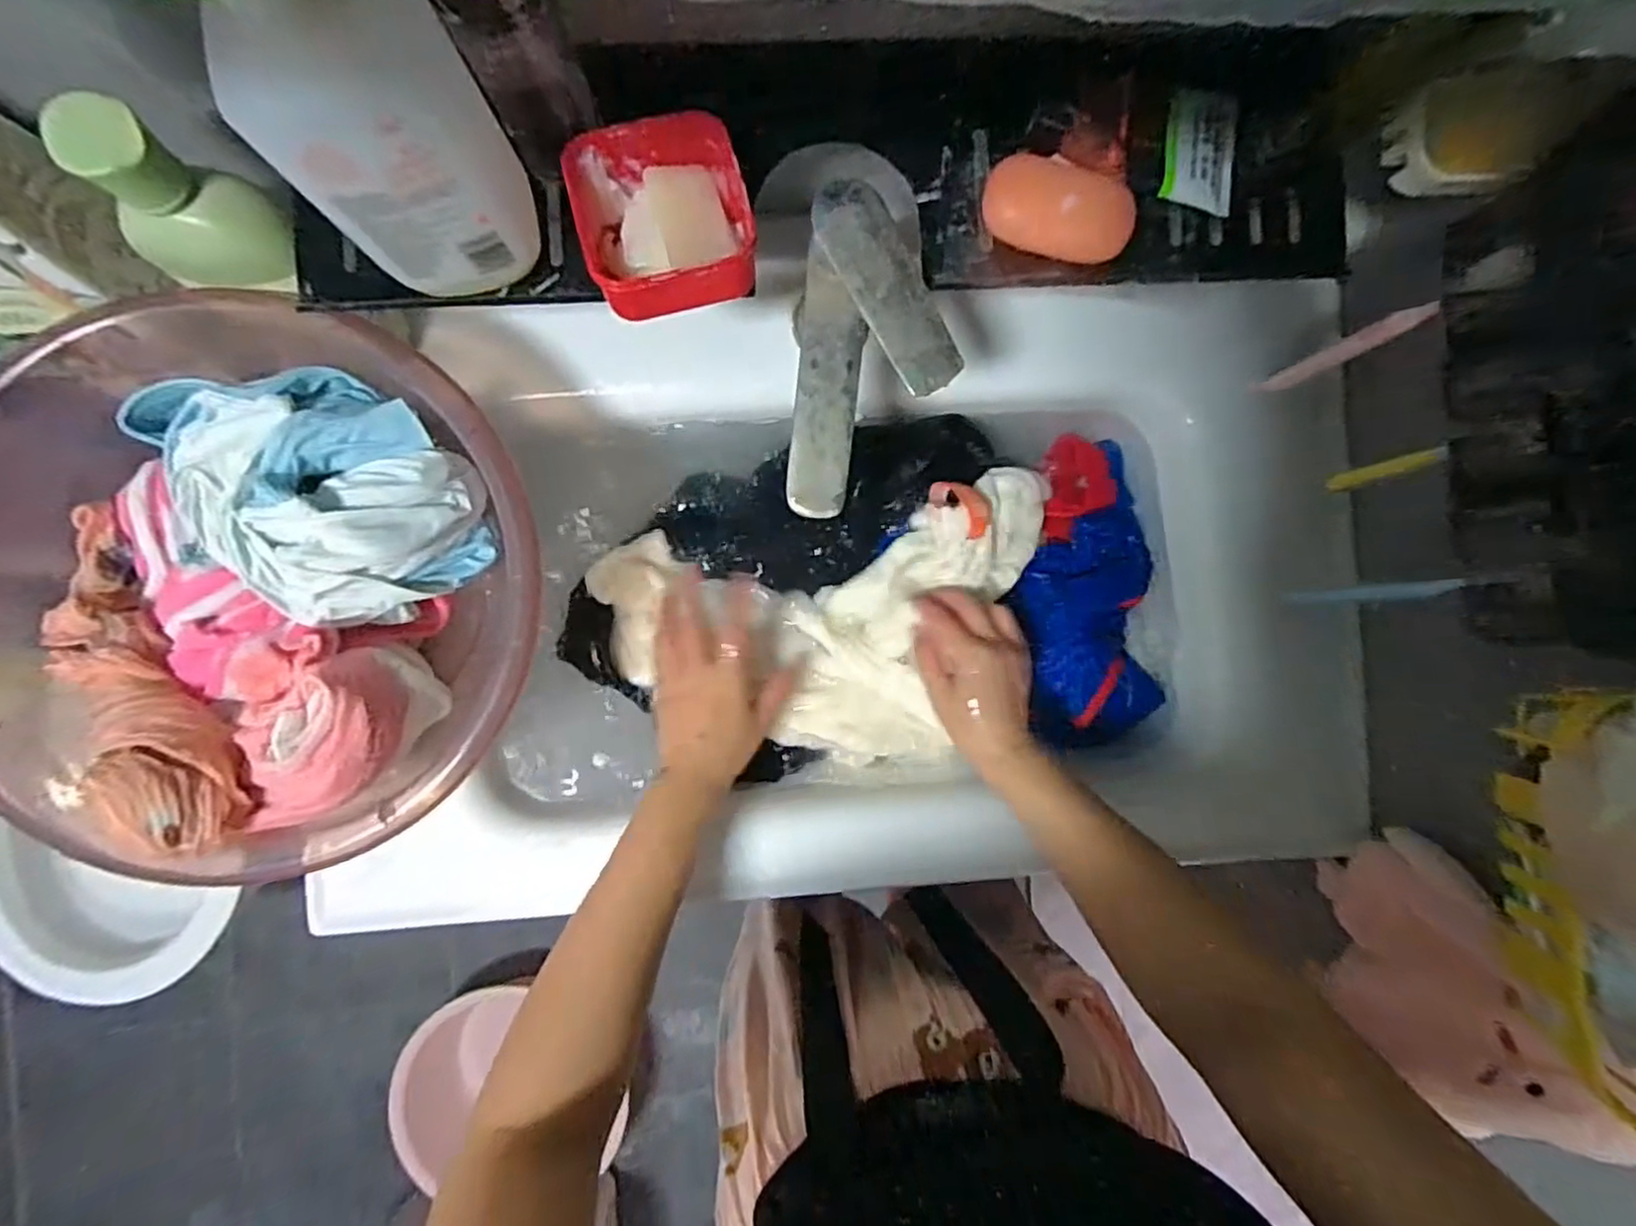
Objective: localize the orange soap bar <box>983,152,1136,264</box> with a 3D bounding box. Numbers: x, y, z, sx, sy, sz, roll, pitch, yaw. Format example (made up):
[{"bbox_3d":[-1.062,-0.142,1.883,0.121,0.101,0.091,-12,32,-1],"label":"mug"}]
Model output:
[{"bbox_3d":[0.136,-0.227,0.398,0.084,0.023,0.046,16,88,-4],"label":"orange soap bar"}]

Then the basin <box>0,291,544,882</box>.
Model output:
[{"bbox_3d":[-0.346,-0.027,0.457,0.338,0.154,0.317,0,89,-4],"label":"basin"}]

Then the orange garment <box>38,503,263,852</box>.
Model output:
[{"bbox_3d":[-0.425,0.042,0.427,0.065,0.058,0.246,-40,71,-3],"label":"orange garment"}]

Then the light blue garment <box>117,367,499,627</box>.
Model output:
[{"bbox_3d":[-0.318,-0.085,0.448,0.141,0.080,0.194,-44,92,-3],"label":"light blue garment"}]

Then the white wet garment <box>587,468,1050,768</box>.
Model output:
[{"bbox_3d":[0.019,0.020,0.561,0.367,0.048,0.216,-10,88,-2],"label":"white wet garment"}]

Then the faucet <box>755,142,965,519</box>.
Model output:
[{"bbox_3d":[0.022,-0.160,0.397,0.099,0.065,0.190,-7,90,-4],"label":"faucet"}]

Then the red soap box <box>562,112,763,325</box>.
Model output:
[{"bbox_3d":[-0.082,-0.209,0.374,0.089,0.039,0.086,-11,90,-4],"label":"red soap box"}]

